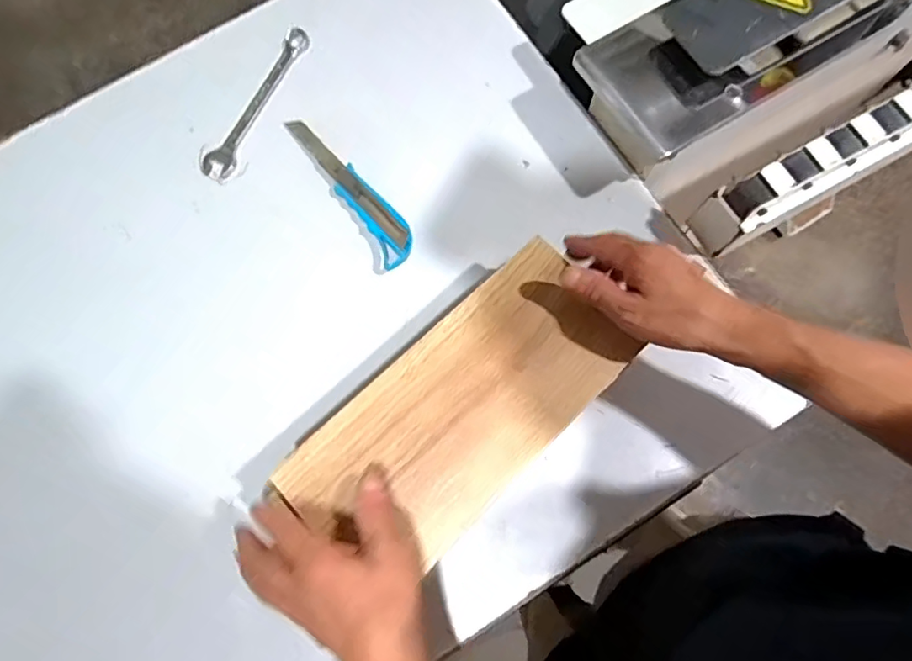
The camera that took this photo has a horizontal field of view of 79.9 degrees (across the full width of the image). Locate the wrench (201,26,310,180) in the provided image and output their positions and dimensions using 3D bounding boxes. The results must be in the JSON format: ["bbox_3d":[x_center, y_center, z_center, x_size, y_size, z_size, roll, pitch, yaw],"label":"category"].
[{"bbox_3d":[-0.218,-0.254,0.604,0.031,0.015,0.196,27,78,7],"label":"wrench"}]

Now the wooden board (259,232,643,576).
[{"bbox_3d":[0.004,0.066,0.445,0.289,0.010,0.142,-38,78,-6],"label":"wooden board"}]

